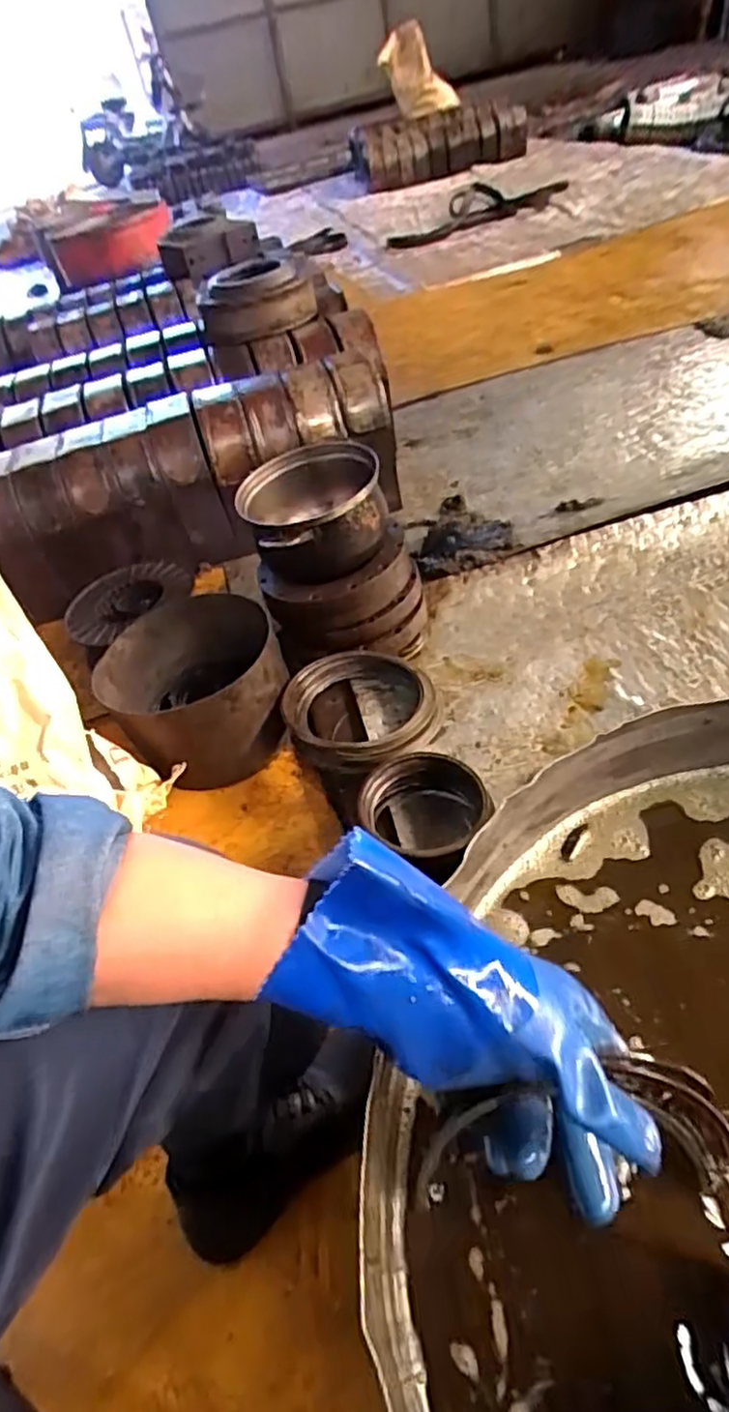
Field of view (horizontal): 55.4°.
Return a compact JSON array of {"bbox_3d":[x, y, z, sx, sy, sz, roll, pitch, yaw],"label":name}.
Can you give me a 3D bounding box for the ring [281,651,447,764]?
[{"bbox_3d":[-0.001,0.005,0.992,0.209,0.055,0.201,-4,44,4],"label":"ring"}]

